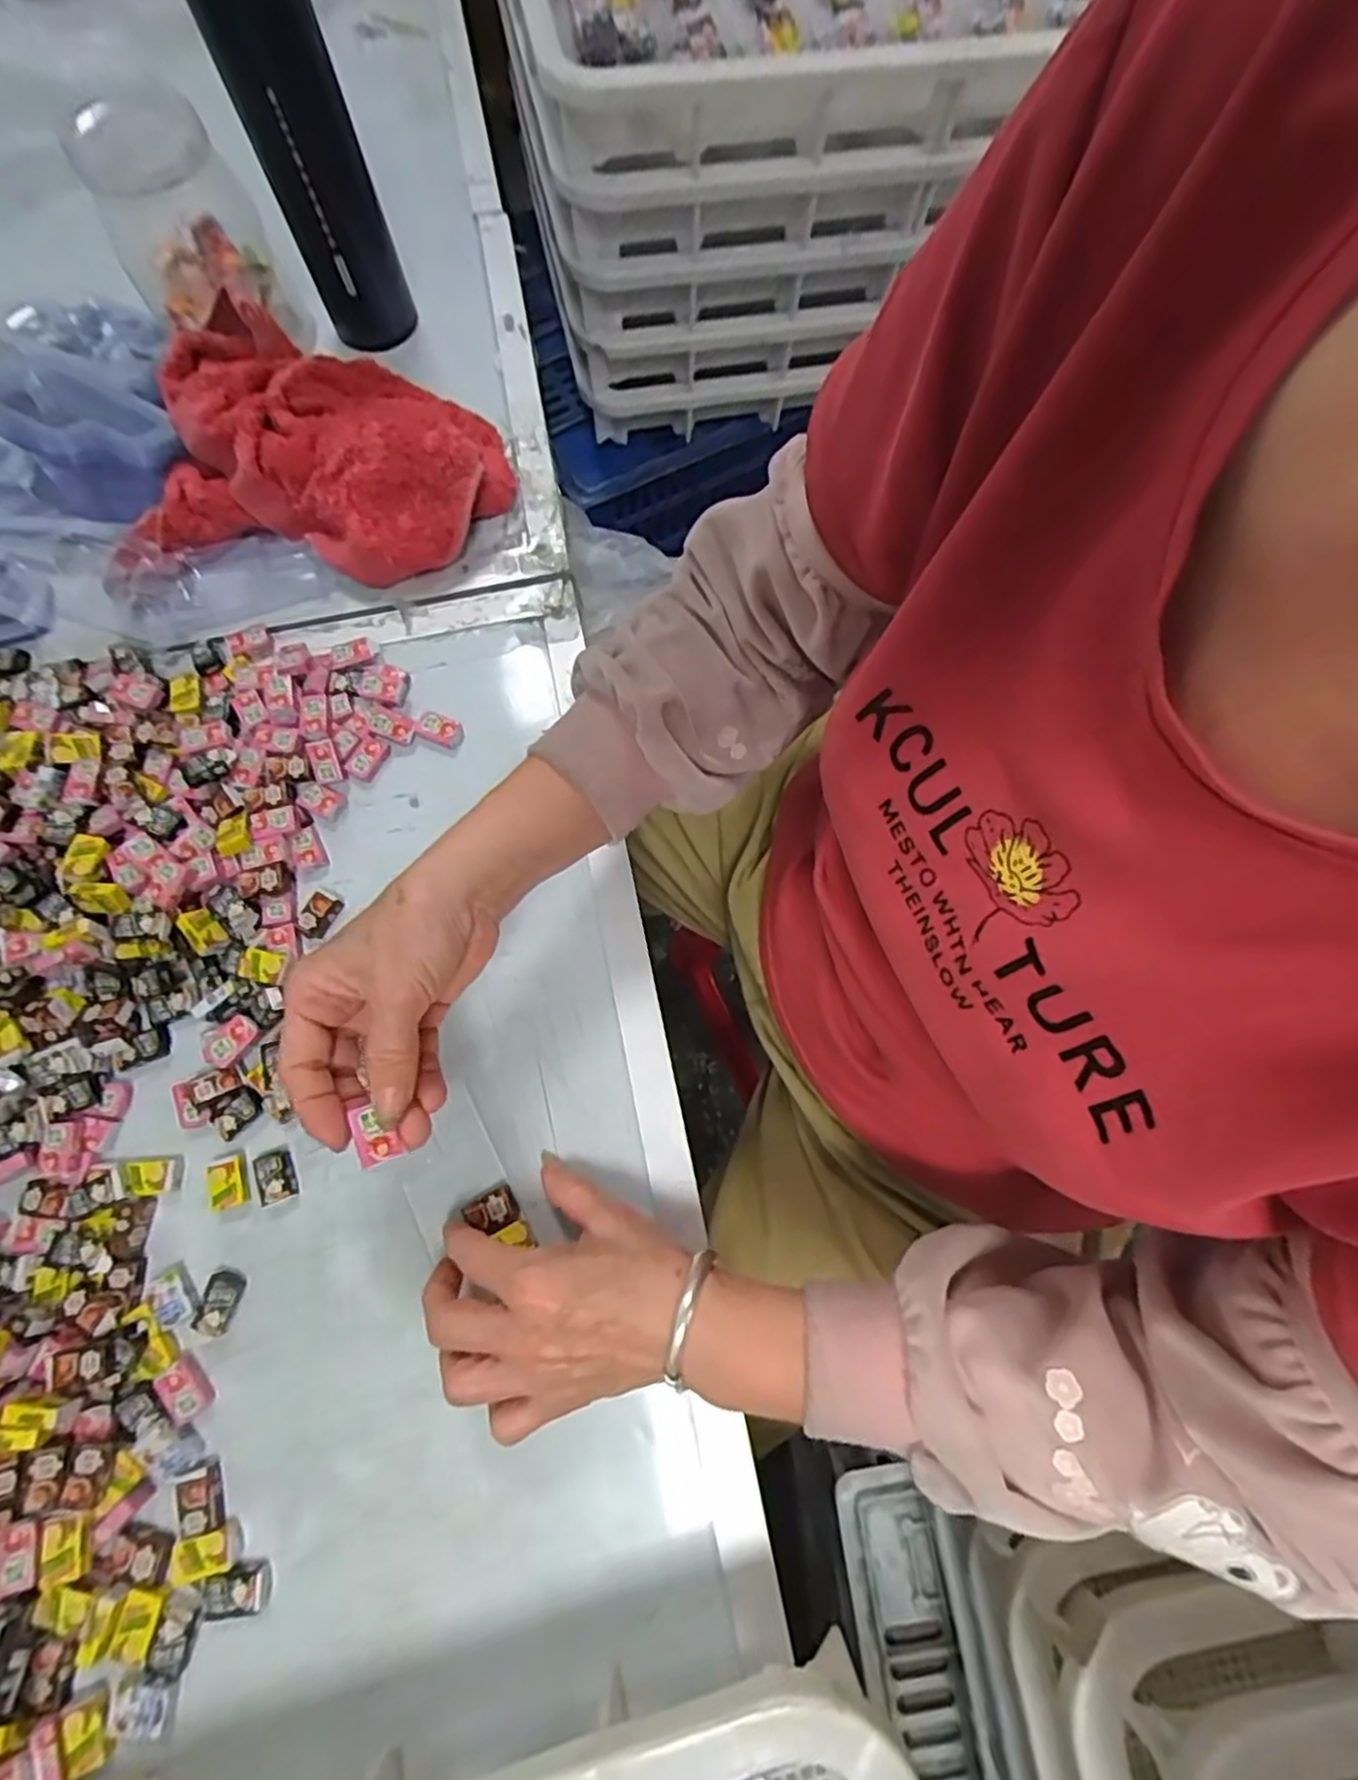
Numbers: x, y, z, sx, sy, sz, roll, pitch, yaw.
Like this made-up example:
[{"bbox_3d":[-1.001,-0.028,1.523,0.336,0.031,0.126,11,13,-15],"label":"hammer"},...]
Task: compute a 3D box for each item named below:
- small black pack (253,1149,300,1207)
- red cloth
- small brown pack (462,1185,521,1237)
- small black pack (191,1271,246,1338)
[{"bbox_3d":[-0.215,0.153,0.384,0.018,0.010,0.026,-22,74,-6],"label":"small black pack"},{"bbox_3d":[-0.240,-0.297,0.483,0.246,0.061,0.177,-1,73,0],"label":"red cloth"},{"bbox_3d":[-0.098,0.169,0.377,0.024,0.011,0.020,-30,75,-8],"label":"small brown pack"},{"bbox_3d":[-0.235,0.211,0.365,0.017,0.007,0.029,14,73,5],"label":"small black pack"}]

